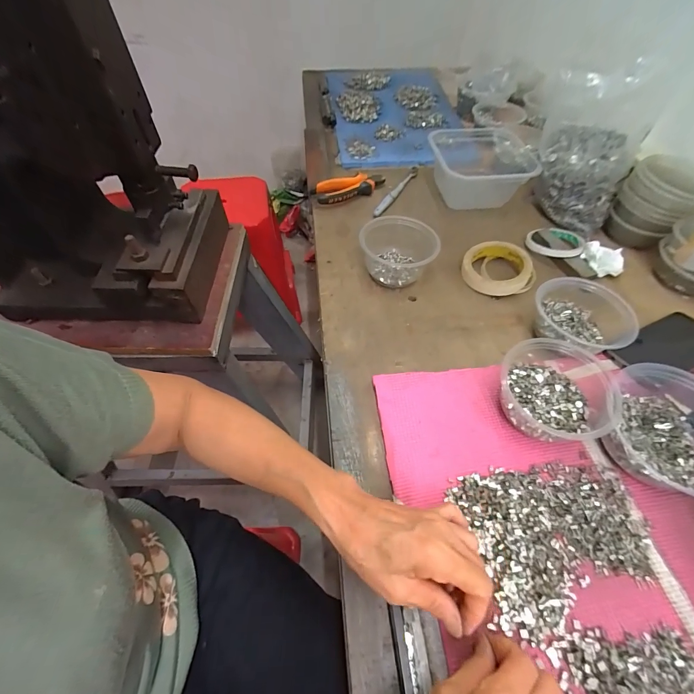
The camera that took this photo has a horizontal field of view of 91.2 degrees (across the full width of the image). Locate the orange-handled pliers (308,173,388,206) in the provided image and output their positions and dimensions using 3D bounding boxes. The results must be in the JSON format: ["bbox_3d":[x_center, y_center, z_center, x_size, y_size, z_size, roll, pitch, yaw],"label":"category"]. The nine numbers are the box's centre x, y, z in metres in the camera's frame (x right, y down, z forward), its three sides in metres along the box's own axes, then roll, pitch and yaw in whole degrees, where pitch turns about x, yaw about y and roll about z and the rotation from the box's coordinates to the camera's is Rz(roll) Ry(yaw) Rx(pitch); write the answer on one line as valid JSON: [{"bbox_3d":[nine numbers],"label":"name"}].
[{"bbox_3d":[0.007,-0.305,0.652,0.144,0.031,0.051,-19,58,-14],"label":"orange-handled pliers"}]

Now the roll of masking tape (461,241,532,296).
[{"bbox_3d":[0.233,-0.122,0.535,0.098,0.035,0.098,1,56,-1],"label":"roll of masking tape"}]

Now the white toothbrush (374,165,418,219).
[{"bbox_3d":[0.098,-0.306,0.660,0.016,0.011,0.181,25,60,19],"label":"white toothbrush"}]

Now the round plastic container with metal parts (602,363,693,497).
[{"bbox_3d":[0.344,0.082,0.358,0.148,0.058,0.133,-31,61,-20],"label":"round plastic container with metal parts"}]

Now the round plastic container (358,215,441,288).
[{"bbox_3d":[0.075,-0.146,0.524,0.102,0.067,0.102,1,56,-1],"label":"round plastic container"}]

